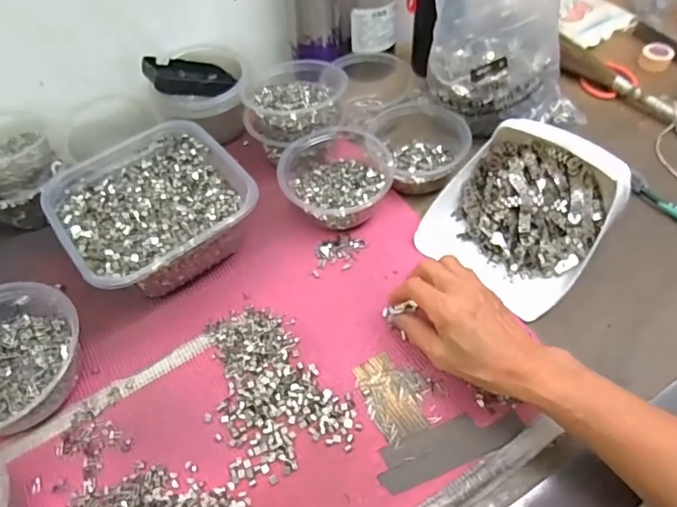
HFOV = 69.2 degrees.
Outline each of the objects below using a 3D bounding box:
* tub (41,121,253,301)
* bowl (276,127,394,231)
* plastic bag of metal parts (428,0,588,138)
[{"bbox_3d":[-0.189,-0.044,0.510,0.174,0.074,0.184,-33,58,-19],"label":"tub"},{"bbox_3d":[-0.004,-0.081,0.529,0.113,0.061,0.112,-2,53,3],"label":"bowl"},{"bbox_3d":[0.190,-0.248,0.567,0.182,0.184,0.146,-20,55,-11],"label":"plastic bag of metal parts"}]

